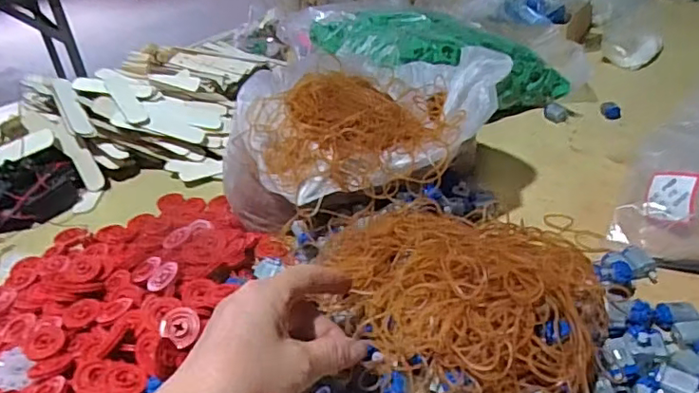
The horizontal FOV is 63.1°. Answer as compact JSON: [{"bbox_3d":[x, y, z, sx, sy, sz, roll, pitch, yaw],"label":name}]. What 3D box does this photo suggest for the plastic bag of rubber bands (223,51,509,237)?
[{"bbox_3d":[0.000,-0.064,0.599,0.302,0.124,0.204,6,37,21],"label":"plastic bag of rubber bands"}]

